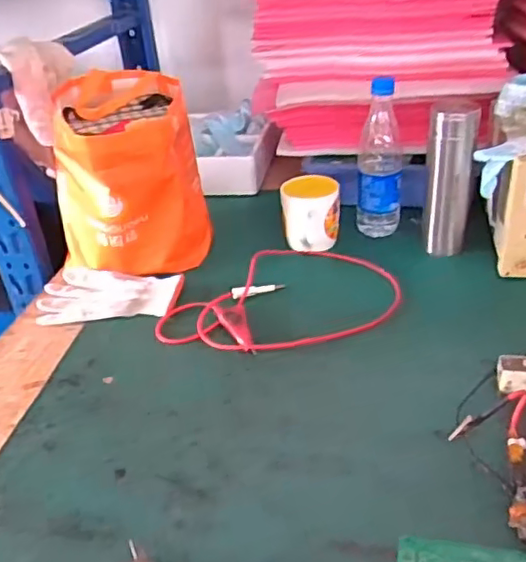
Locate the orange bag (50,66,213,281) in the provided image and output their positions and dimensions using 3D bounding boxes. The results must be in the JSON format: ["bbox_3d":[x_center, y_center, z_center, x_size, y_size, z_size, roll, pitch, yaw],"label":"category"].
[{"bbox_3d":[-0.192,-0.149,0.871,0.199,0.237,0.197,-10,33,-8],"label":"orange bag"}]

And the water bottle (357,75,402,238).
[{"bbox_3d":[0.170,-0.174,0.883,0.062,0.233,0.057,3,33,12],"label":"water bottle"}]

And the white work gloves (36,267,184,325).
[{"bbox_3d":[-0.207,0.017,0.819,0.192,0.016,0.105,1,33,8],"label":"white work gloves"}]

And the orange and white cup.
[{"bbox_3d":[0.070,-0.093,0.883,0.082,0.094,0.075,-2,33,4],"label":"orange and white cup"}]

